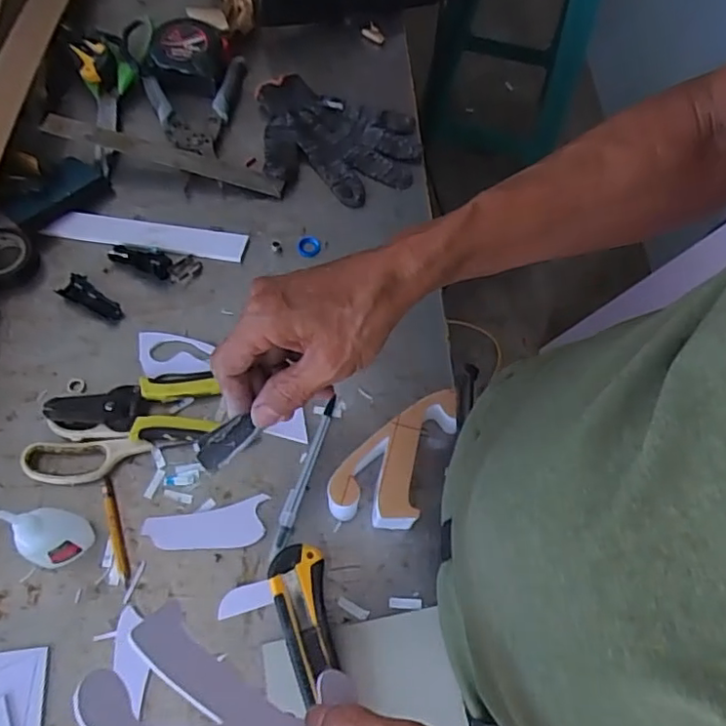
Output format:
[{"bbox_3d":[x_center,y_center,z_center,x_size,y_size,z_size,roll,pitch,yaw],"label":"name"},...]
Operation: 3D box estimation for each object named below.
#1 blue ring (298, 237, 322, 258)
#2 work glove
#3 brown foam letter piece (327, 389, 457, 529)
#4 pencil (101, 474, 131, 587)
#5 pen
[{"bbox_3d":[-0.055,-0.119,0.611,0.024,0.006,0.022,1,64,-2],"label":"blue ring"},{"bbox_3d":[-0.033,-0.245,0.661,0.184,0.023,0.143,15,64,5],"label":"work glove"},{"bbox_3d":[0.036,0.085,0.491,0.131,0.042,0.064,-39,71,-19],"label":"brown foam letter piece"},{"bbox_3d":[-0.198,0.132,0.477,0.009,0.008,0.086,-18,66,-10],"label":"pencil"},{"bbox_3d":[-0.050,0.092,0.505,0.012,0.006,0.138,15,64,6],"label":"pen"}]

